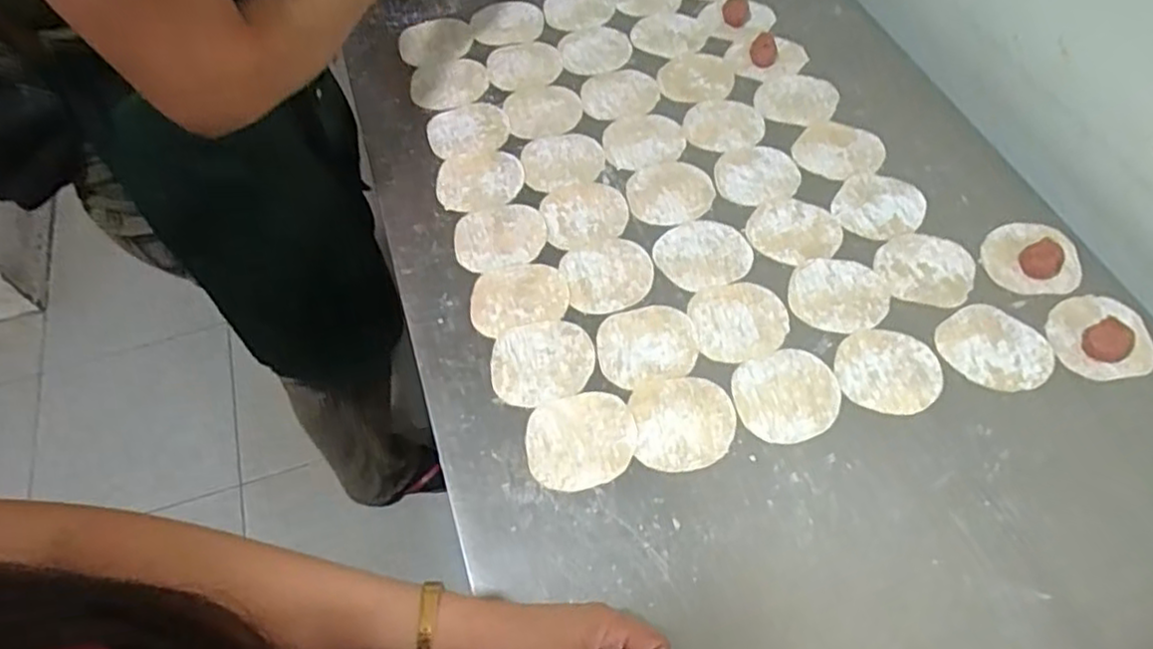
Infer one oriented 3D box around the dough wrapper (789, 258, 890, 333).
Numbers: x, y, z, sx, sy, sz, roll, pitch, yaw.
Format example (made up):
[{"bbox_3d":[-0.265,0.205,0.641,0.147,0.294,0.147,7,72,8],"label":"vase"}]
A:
[{"bbox_3d":[0.230,-0.027,0.610,0.083,0.004,0.074,7,60,5],"label":"dough wrapper"}]

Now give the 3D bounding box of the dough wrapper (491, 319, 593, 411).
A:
[{"bbox_3d":[-0.029,0.030,0.581,0.085,0.004,0.074,-15,61,-7],"label":"dough wrapper"}]

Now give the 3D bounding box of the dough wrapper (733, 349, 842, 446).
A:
[{"bbox_3d":[0.169,0.056,0.557,0.084,0.004,0.074,-17,61,-8],"label":"dough wrapper"}]

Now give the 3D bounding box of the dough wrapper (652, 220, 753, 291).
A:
[{"bbox_3d":[0.116,-0.065,0.639,0.084,0.004,0.072,-16,61,-8],"label":"dough wrapper"}]

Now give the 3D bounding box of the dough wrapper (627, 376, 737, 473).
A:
[{"bbox_3d":[0.085,0.077,0.547,0.079,0.004,0.075,-6,60,-2],"label":"dough wrapper"}]

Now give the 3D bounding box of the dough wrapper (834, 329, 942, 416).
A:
[{"bbox_3d":[0.254,0.036,0.567,0.079,0.004,0.077,-1,60,1],"label":"dough wrapper"}]

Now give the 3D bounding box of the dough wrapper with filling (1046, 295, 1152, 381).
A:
[{"bbox_3d":[0.435,0.007,0.577,0.074,0.017,0.078,-1,60,1],"label":"dough wrapper with filling"}]

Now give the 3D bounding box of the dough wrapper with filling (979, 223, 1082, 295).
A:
[{"bbox_3d":[0.409,-0.066,0.617,0.080,0.026,0.073,-1,60,1],"label":"dough wrapper with filling"}]

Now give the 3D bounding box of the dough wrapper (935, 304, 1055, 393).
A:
[{"bbox_3d":[0.347,0.020,0.576,0.083,0.004,0.081,-1,60,1],"label":"dough wrapper"}]

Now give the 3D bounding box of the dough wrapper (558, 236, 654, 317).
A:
[{"bbox_3d":[0.029,-0.045,0.627,0.078,0.004,0.073,-14,61,-7],"label":"dough wrapper"}]

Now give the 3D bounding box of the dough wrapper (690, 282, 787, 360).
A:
[{"bbox_3d":[0.139,-0.004,0.596,0.079,0.004,0.074,-1,60,1],"label":"dough wrapper"}]

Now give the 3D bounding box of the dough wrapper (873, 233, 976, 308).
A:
[{"bbox_3d":[0.312,-0.050,0.624,0.084,0.004,0.078,-1,60,1],"label":"dough wrapper"}]

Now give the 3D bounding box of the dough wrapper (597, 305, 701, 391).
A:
[{"bbox_3d":[0.059,0.017,0.586,0.084,0.004,0.072,-16,61,-8],"label":"dough wrapper"}]

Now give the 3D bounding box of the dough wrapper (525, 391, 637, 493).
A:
[{"bbox_3d":[0.004,0.090,0.543,0.085,0.004,0.074,-15,61,-7],"label":"dough wrapper"}]

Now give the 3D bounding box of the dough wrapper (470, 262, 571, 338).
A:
[{"bbox_3d":[-0.051,-0.026,0.617,0.087,0.005,0.066,-19,61,-10],"label":"dough wrapper"}]

